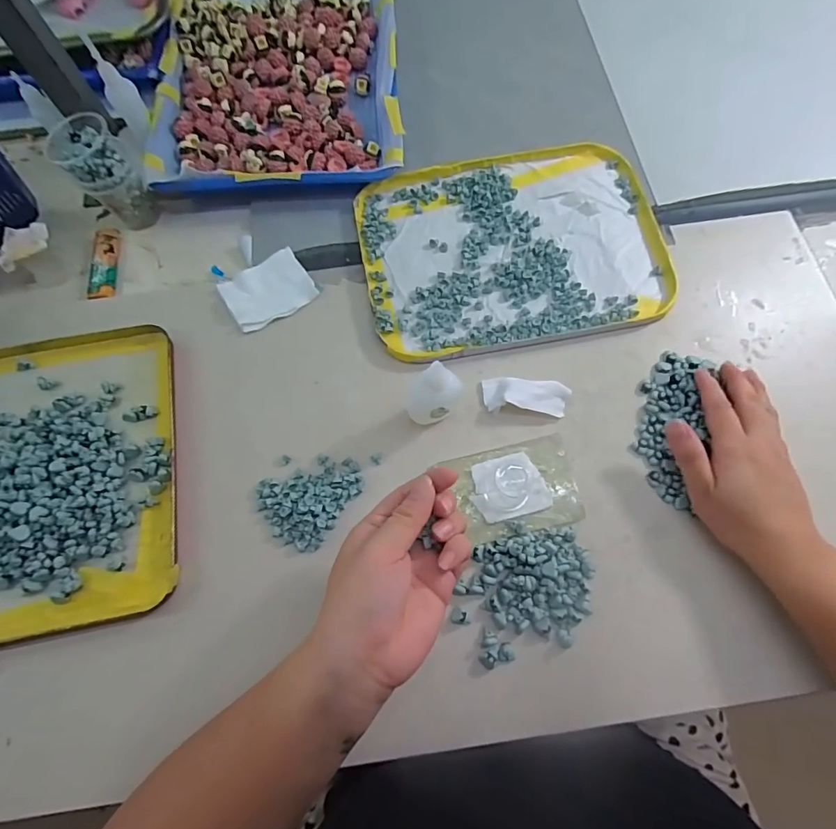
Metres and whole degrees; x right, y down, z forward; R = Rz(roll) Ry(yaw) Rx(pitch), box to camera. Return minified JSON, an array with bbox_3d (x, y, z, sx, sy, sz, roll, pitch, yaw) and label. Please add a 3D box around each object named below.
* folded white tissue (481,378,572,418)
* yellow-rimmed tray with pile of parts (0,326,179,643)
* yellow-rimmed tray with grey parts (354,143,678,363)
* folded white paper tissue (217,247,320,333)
[{"bbox_3d":[0.090,-0.017,0.390,0.070,0.014,0.029,4,71,4],"label":"folded white tissue"},{"bbox_3d":[-0.318,0.051,0.376,0.245,0.028,0.236,-10,71,-1],"label":"yellow-rimmed tray with pile of parts"},{"bbox_3d":[0.088,-0.160,0.446,0.275,0.011,0.207,-10,71,-1],"label":"yellow-rimmed tray with grey parts"},{"bbox_3d":[-0.139,-0.116,0.437,0.077,0.006,0.066,-32,73,-9],"label":"folded white paper tissue"}]

